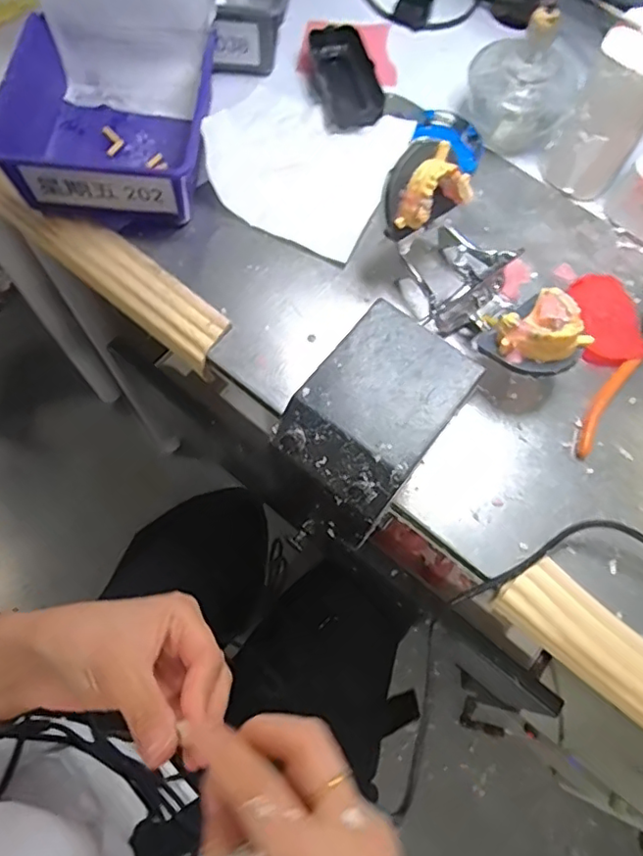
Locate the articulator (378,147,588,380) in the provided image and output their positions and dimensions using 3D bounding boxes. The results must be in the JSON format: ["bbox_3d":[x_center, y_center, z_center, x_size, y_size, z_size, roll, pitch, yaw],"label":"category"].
[{"bbox_3d":[0.125,-0.118,0.424,0.095,0.099,0.175,-37,75,-15],"label":"articulator"}]

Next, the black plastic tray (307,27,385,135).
[{"bbox_3d":[0.020,-0.324,0.533,0.054,0.024,0.111,-16,70,-9],"label":"black plastic tray"}]

